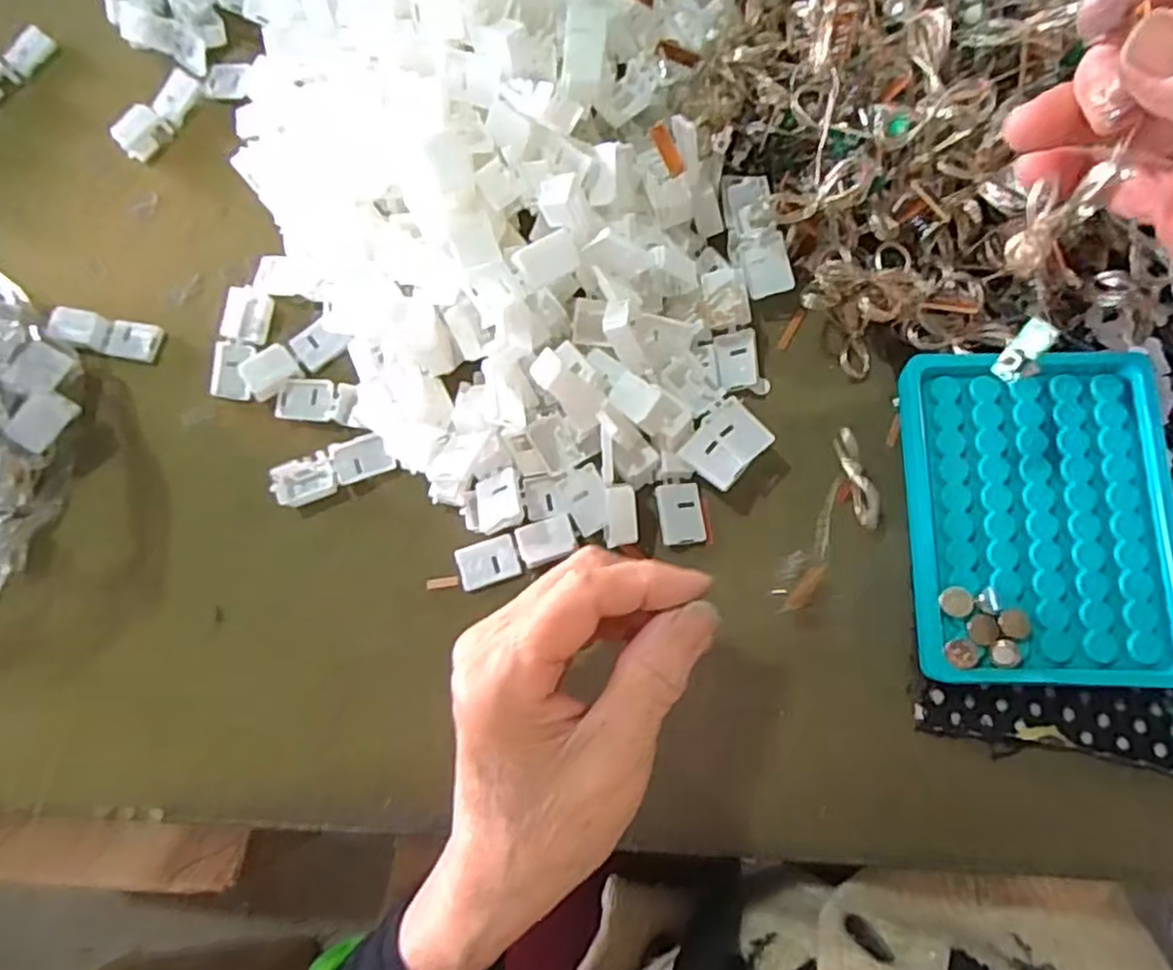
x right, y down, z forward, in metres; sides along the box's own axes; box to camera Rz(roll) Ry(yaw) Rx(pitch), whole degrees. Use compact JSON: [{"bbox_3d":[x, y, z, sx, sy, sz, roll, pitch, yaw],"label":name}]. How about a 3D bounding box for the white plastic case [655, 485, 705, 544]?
[{"bbox_3d":[0.042,0.013,0.313,0.020,0.004,0.027,-7,77,3],"label":"white plastic case"}]

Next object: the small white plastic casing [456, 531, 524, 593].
[{"bbox_3d":[-0.044,0.034,0.316,0.028,0.007,0.020,-18,77,1],"label":"small white plastic casing"}]

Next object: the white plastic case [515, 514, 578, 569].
[{"bbox_3d":[-0.017,0.025,0.311,0.025,0.008,0.017,-21,77,0],"label":"white plastic case"}]

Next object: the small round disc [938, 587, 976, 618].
[{"bbox_3d":[0.142,0.045,0.270,0.011,0.004,0.012,-1,78,5],"label":"small round disc"}]

